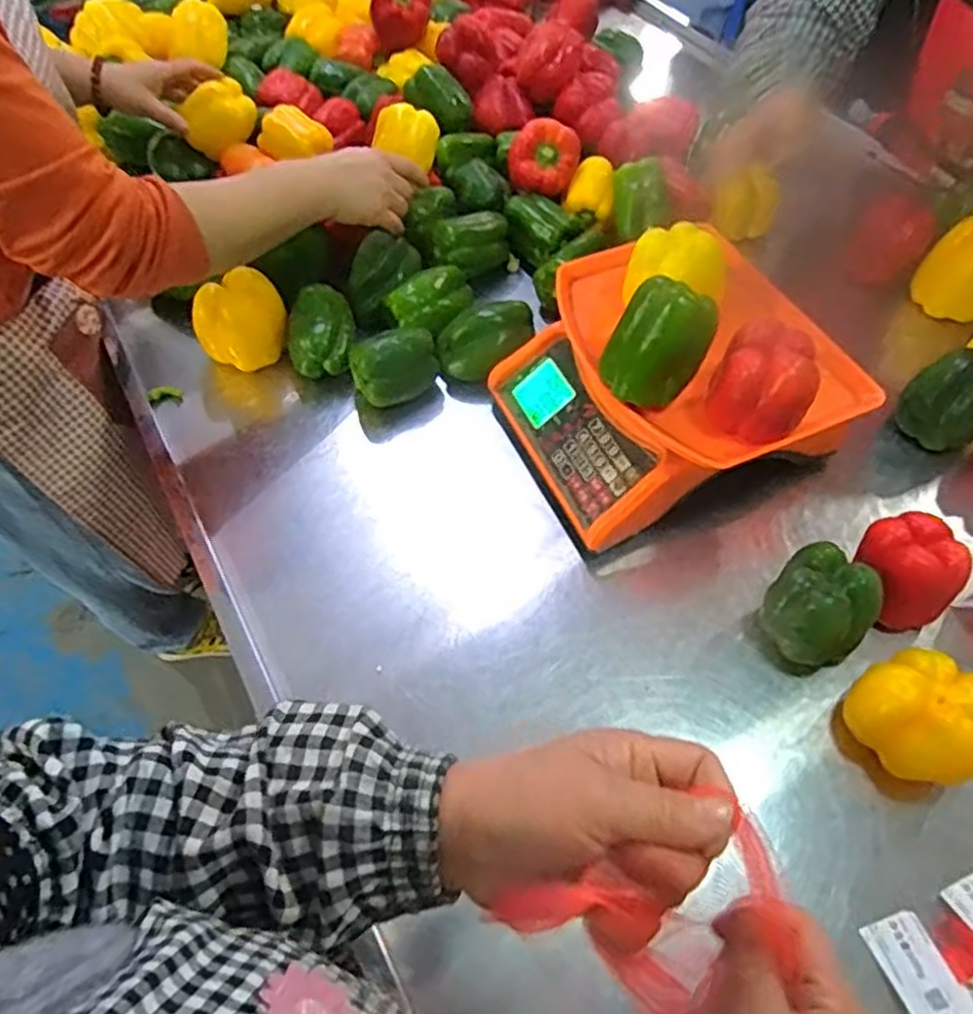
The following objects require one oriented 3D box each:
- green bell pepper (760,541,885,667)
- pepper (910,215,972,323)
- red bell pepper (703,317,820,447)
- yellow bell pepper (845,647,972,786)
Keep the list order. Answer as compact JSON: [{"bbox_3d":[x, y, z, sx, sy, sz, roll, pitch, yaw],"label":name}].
[{"bbox_3d":[0.276,0.091,0.618,0.079,0.092,0.075,1,54,-1],"label":"green bell pepper"},{"bbox_3d":[0.567,-0.282,0.865,0.088,0.099,0.073,34,60,21],"label":"pepper"},{"bbox_3d":[0.229,-0.102,0.607,0.081,0.073,0.073,33,59,20],"label":"red bell pepper"},{"bbox_3d":[0.339,0.167,0.577,0.096,0.073,0.097,-33,61,-23],"label":"yellow bell pepper"}]

